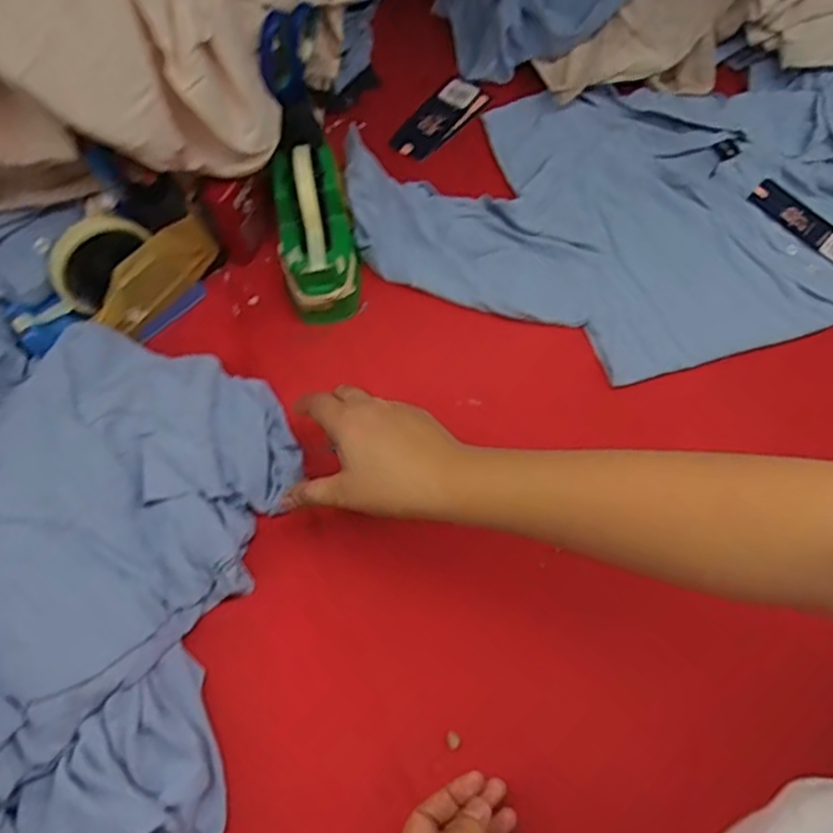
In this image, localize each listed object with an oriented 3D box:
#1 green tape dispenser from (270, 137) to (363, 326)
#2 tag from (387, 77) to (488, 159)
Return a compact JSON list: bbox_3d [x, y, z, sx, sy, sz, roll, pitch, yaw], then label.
[{"bbox_3d":[-0.090,-0.167,0.628,0.072,0.064,0.162,-9,94,-6],"label":"green tape dispenser"},{"bbox_3d":[0.024,-0.320,0.752,0.056,0.010,0.108,38,84,16],"label":"tag"}]

